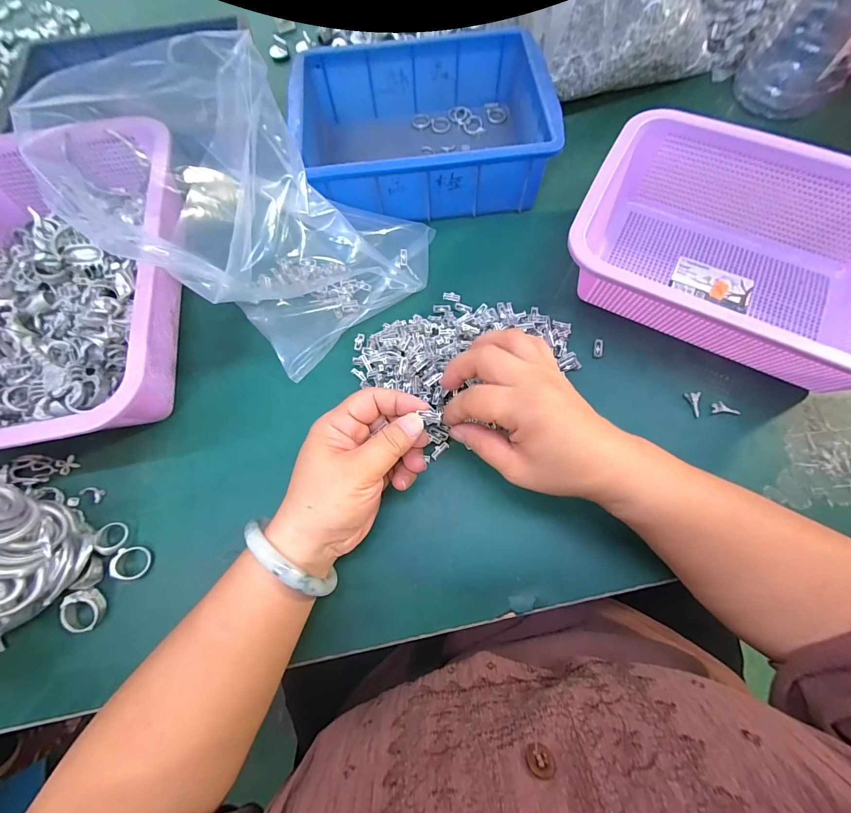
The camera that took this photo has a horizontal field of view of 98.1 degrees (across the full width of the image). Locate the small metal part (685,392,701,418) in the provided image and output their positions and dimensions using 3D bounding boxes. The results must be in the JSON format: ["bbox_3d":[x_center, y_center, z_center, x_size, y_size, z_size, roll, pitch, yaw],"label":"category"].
[{"bbox_3d":[0.224,-0.002,0.306,0.007,0.008,0.021,-10,84,-2],"label":"small metal part"}]

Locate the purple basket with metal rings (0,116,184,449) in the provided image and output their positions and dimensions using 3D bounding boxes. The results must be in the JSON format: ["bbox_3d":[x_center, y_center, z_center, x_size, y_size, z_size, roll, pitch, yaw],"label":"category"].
[{"bbox_3d":[-0.320,-0.098,0.318,0.224,0.080,0.299,-11,71,-2],"label":"purple basket with metal rings"}]

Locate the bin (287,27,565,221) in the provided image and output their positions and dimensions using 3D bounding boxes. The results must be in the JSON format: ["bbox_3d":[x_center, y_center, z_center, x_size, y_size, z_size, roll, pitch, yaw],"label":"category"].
[{"bbox_3d":[-0.003,-0.280,0.377,0.238,0.070,0.171,-6,71,-1],"label":"bin"}]

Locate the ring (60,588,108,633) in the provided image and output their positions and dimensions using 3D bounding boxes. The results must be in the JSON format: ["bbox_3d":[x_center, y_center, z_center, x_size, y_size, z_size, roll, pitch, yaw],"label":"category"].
[{"bbox_3d":[-0.245,0.146,0.264,0.022,0.016,0.028,-12,71,-3],"label":"ring"}]

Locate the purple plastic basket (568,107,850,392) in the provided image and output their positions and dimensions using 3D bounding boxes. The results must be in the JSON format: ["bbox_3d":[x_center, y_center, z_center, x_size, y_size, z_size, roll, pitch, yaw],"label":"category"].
[{"bbox_3d":[0.262,-0.126,0.310,0.260,0.081,0.192,28,74,10],"label":"purple plastic basket"}]

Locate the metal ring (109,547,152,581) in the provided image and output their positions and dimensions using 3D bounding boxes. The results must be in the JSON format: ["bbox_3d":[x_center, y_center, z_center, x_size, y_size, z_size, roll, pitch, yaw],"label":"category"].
[{"bbox_3d":[-0.221,0.118,0.277,0.024,0.011,0.023,0,71,1],"label":"metal ring"}]

